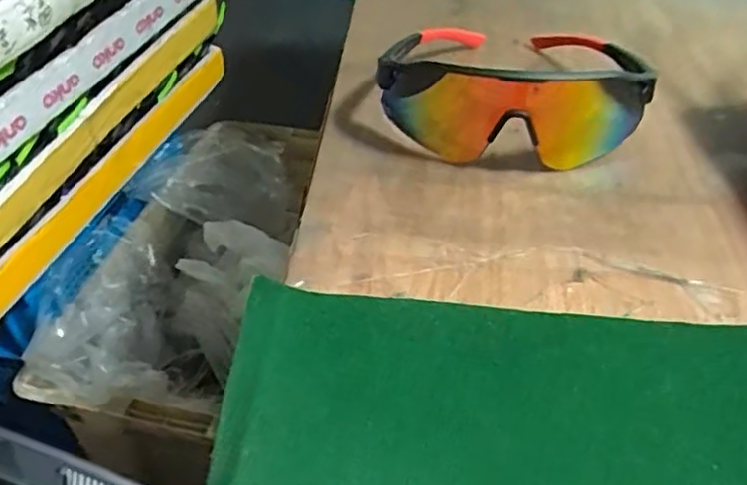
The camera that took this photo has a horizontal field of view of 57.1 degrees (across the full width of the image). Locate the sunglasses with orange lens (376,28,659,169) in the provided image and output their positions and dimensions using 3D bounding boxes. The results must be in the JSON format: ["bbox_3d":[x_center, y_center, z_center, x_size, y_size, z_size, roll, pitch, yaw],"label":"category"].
[{"bbox_3d":[0.085,-0.112,0.425,0.148,0.059,0.158,5,42,5],"label":"sunglasses with orange lens"}]

